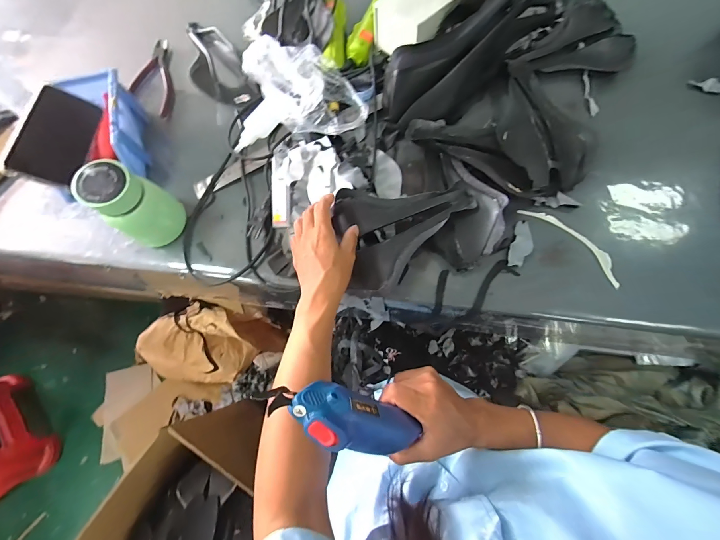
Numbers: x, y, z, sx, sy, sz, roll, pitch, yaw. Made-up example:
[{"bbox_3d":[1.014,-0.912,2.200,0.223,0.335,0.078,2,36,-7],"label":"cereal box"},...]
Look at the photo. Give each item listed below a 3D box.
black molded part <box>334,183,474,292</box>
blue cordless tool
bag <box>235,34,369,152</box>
[{"bbox_3d":[0.066,-0.044,0.441,0.192,0.044,0.139,-5,74,0],"label":"black molded part"},{"bbox_3d":[-0.005,0.127,0.263,0.159,0.034,0.042,30,73,-29],"label":"blue cordless tool"},{"bbox_3d":[-0.093,-0.278,0.491,0.204,0.081,0.164,0,74,1],"label":"bag"}]

